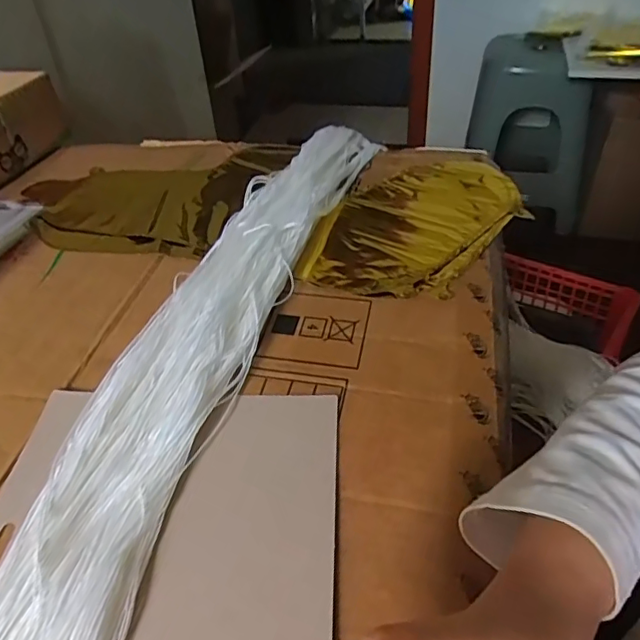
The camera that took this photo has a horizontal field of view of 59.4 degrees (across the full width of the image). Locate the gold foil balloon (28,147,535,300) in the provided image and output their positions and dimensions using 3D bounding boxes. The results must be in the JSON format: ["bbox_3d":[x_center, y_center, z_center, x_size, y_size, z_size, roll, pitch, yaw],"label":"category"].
[{"bbox_3d":[-0.047,-0.114,0.497,0.411,0.021,0.227,9,43,17],"label":"gold foil balloon"}]

